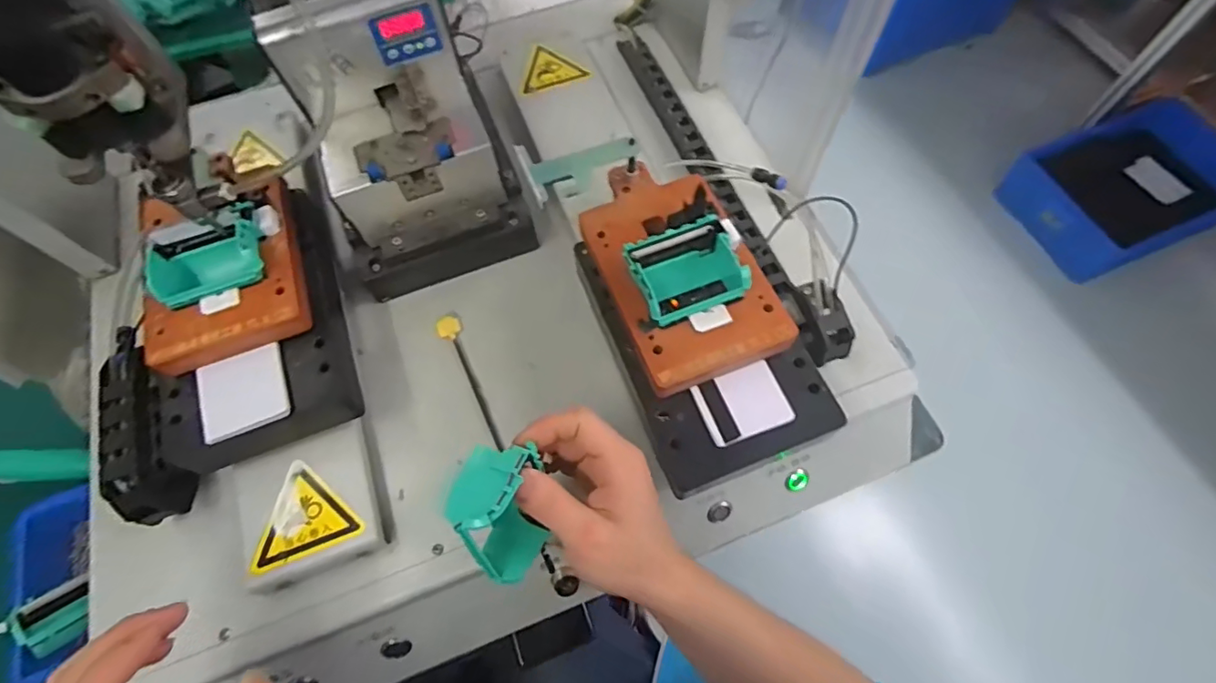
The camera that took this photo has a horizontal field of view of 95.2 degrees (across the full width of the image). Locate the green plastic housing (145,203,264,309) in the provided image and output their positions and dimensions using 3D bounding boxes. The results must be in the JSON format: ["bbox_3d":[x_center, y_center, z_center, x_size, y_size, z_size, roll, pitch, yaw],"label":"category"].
[{"bbox_3d":[-0.278,-0.058,0.392,0.069,0.040,0.059,-22,67,-8],"label":"green plastic housing"}]

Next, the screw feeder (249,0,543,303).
[{"bbox_3d":[-0.168,-0.184,0.447,0.150,0.177,0.214,-19,66,-7],"label":"screw feeder"}]

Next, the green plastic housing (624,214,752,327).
[{"bbox_3d":[0.054,-0.043,0.384,0.075,0.045,0.060,-20,66,-8],"label":"green plastic housing"}]

